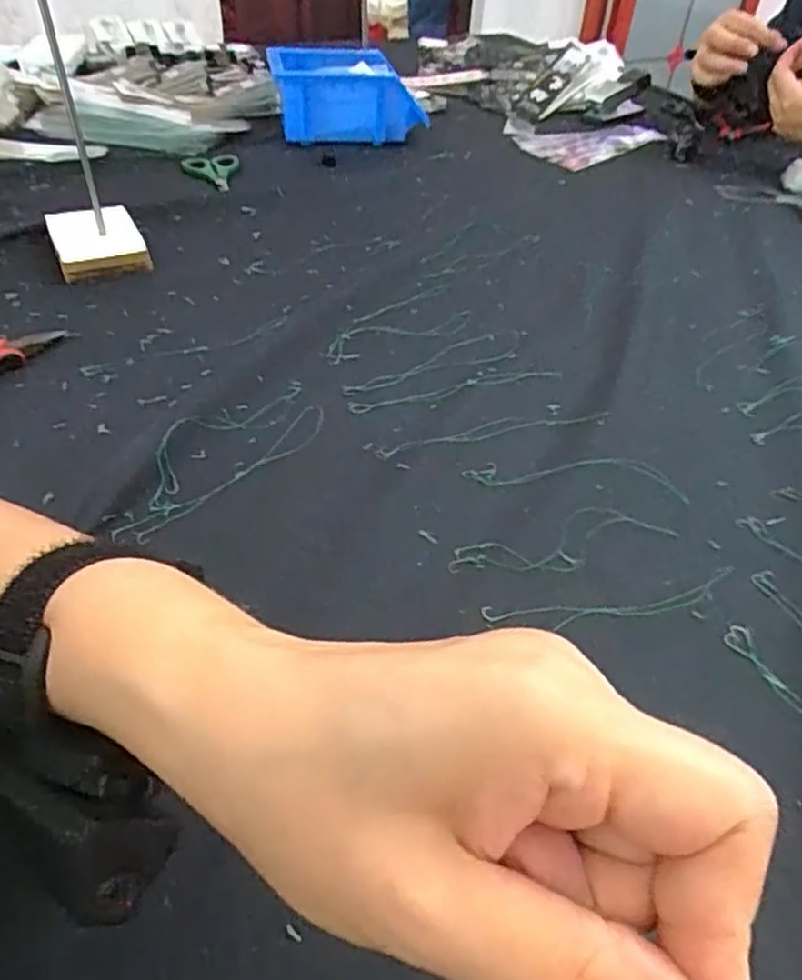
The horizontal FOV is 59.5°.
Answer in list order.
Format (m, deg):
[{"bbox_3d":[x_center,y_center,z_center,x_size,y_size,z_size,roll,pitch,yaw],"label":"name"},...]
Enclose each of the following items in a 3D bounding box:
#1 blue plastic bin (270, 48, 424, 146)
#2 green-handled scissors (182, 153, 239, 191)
[{"bbox_3d":[-0.069,-0.489,0.863,0.179,0.087,0.139,-8,44,-13],"label":"blue plastic bin"},{"bbox_3d":[-0.203,-0.341,0.754,0.060,0.007,0.097,-8,44,-13],"label":"green-handled scissors"}]

